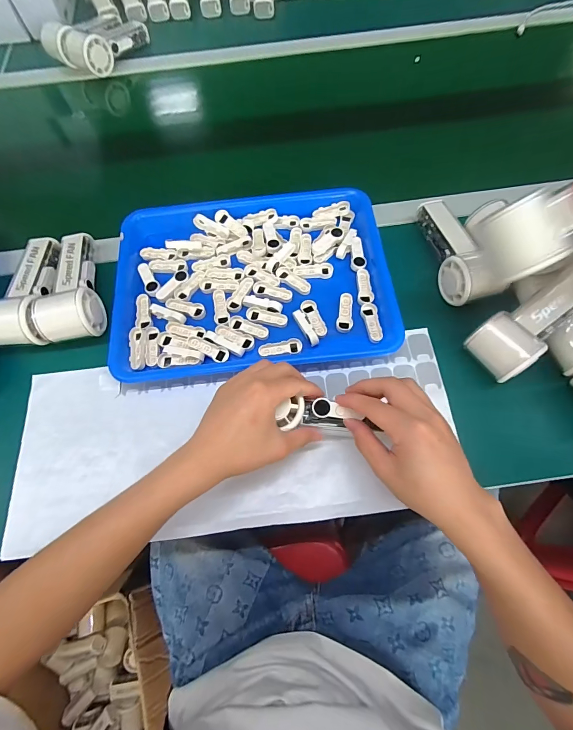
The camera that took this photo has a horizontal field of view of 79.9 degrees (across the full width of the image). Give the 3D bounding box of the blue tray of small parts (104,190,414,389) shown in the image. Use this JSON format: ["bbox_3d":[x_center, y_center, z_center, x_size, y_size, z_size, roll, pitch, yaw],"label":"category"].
[{"bbox_3d":[-0.044,-0.112,0.437,0.332,0.029,0.246,-6,67,0],"label":"blue tray of small parts"}]

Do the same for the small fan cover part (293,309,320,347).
[{"bbox_3d":[0.023,-0.044,0.405,0.015,0.013,0.049,-21,68,-6],"label":"small fan cover part"}]

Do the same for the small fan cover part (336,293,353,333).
[{"bbox_3d":[0.072,-0.065,0.417,0.019,0.007,0.049,5,68,5],"label":"small fan cover part"}]

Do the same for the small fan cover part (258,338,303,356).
[{"bbox_3d":[-0.007,-0.020,0.406,0.051,0.007,0.017,-6,67,0],"label":"small fan cover part"}]

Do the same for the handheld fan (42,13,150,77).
[{"bbox_3d":[-0.354,-0.621,0.644,0.122,0.048,0.168,34,73,15],"label":"handheld fan"}]

